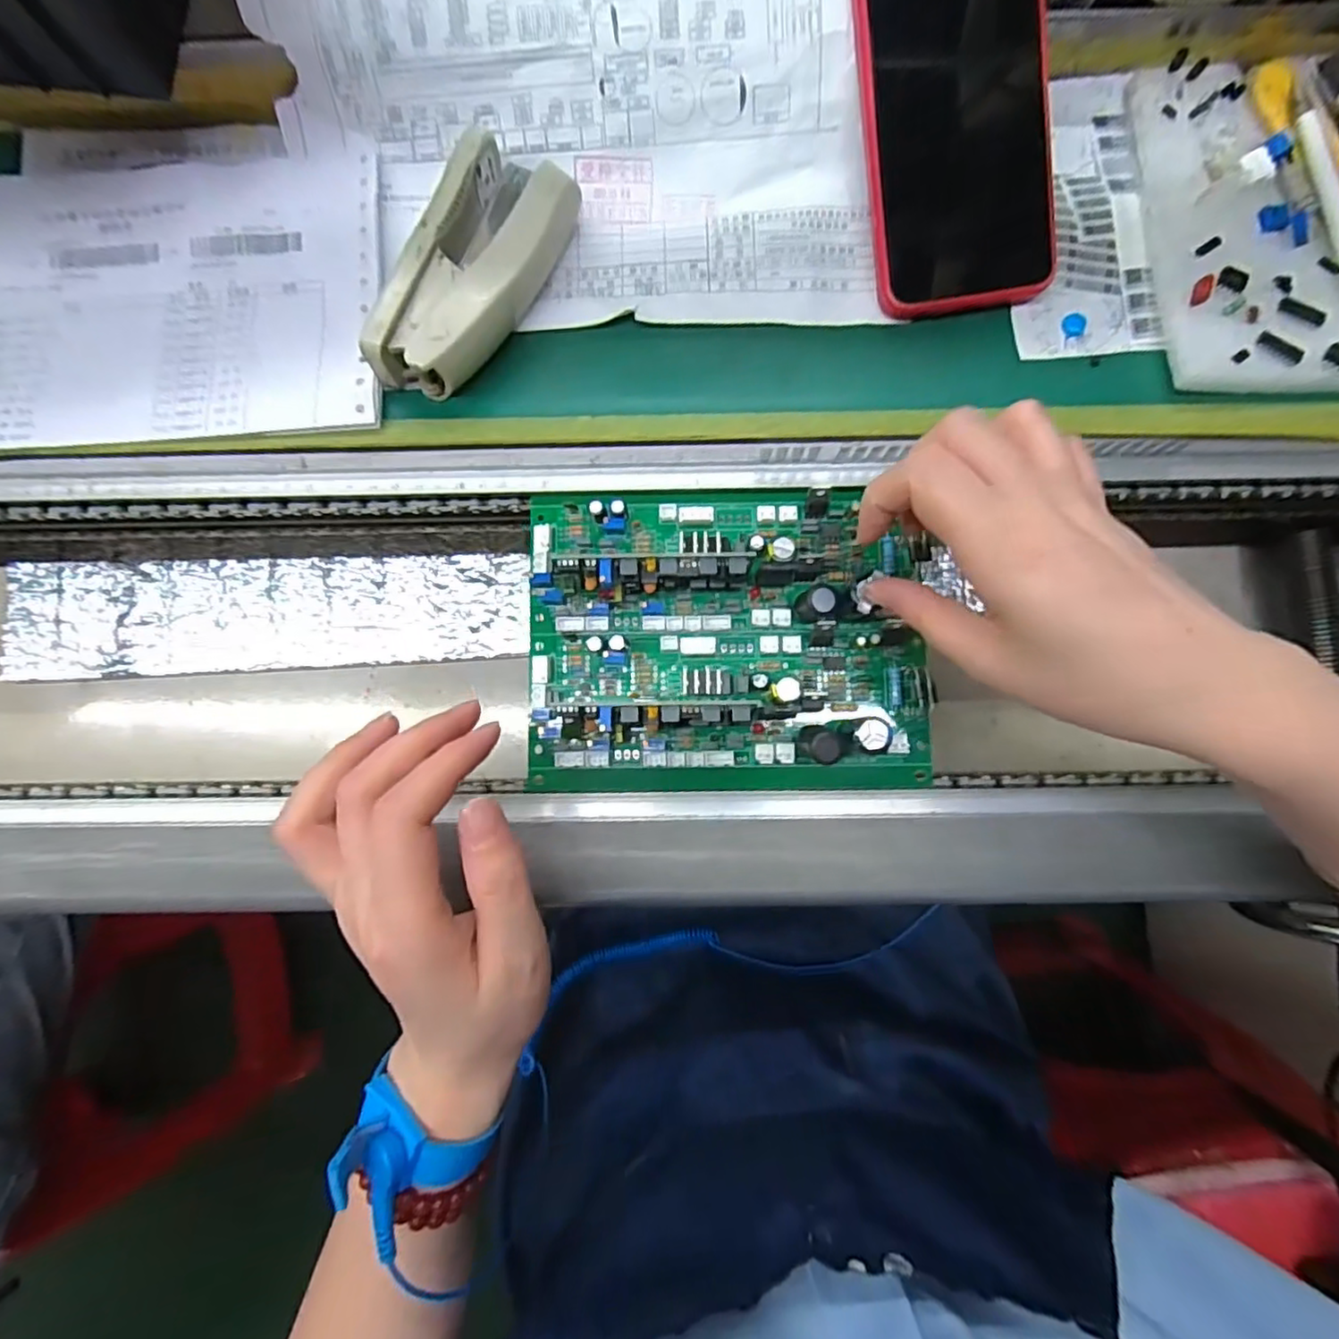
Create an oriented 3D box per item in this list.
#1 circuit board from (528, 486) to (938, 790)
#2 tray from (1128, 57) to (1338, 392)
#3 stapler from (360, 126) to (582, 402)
[{"bbox_3d":[0.026,-0.015,0.273,0.175,0.036,0.132,0,86,1],"label":"circuit board"},{"bbox_3d":[0.311,-0.201,0.282,0.185,0.012,0.159,-1,83,-1],"label":"tray"},{"bbox_3d":[-0.085,-0.175,0.275,0.048,0.029,0.116,22,84,2],"label":"stapler"}]

